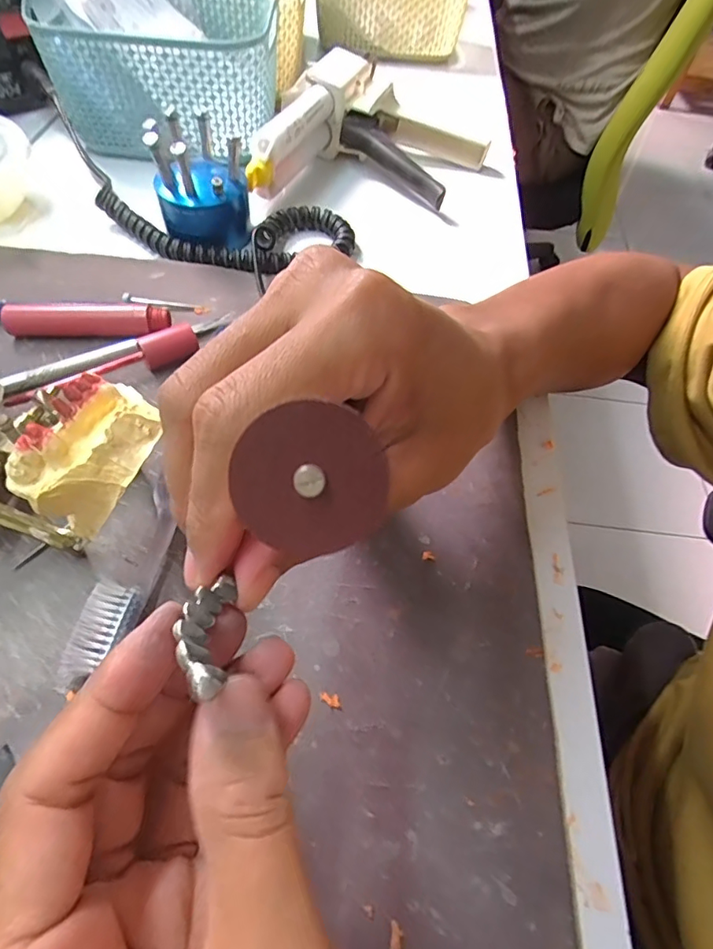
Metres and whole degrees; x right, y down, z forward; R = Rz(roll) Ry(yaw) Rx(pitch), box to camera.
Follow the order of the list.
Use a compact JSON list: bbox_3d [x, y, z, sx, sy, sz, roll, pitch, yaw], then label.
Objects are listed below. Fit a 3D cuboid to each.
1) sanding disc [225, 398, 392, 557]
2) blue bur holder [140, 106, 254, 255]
[{"bbox_3d":[-0.007,0.001,0.084,0.024,0.025,0.004,-3,12,-4],"label":"sanding disc"},{"bbox_3d":[-0.100,-0.190,0.336,0.057,0.065,0.052,-9,58,-10],"label":"blue bur holder"}]

